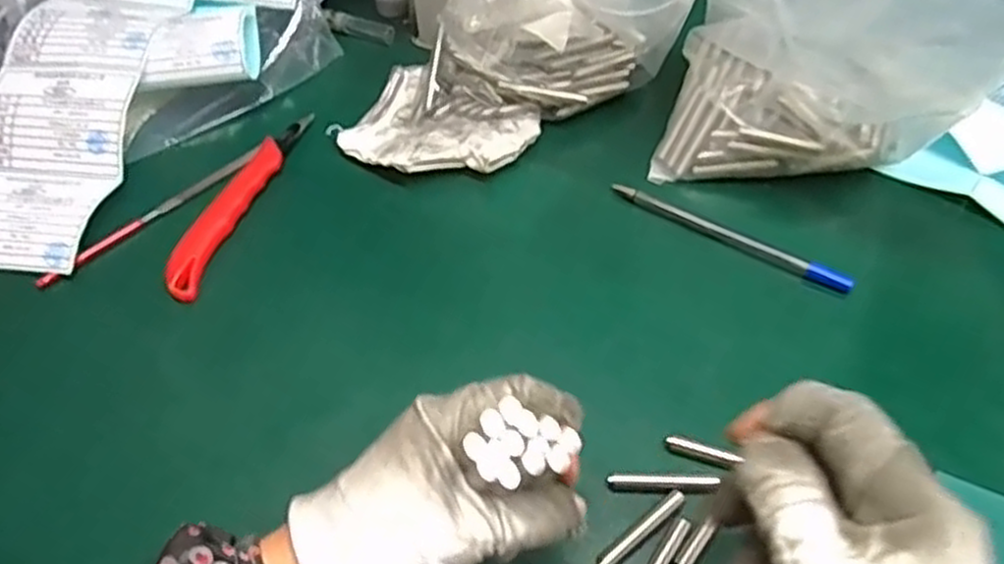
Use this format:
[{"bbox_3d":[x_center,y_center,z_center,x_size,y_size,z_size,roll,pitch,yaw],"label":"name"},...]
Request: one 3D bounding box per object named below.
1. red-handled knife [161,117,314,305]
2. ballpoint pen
[{"bbox_3d":[-0.159,-0.050,0.460,0.023,0.013,0.149,13,53,13],"label":"red-handled knife"},{"bbox_3d":[0.128,-0.028,0.433,0.140,0.006,0.011,27,57,22],"label":"ballpoint pen"}]

